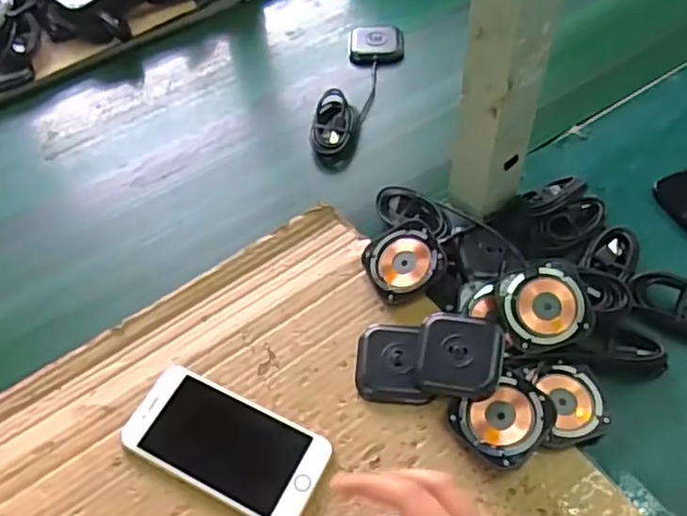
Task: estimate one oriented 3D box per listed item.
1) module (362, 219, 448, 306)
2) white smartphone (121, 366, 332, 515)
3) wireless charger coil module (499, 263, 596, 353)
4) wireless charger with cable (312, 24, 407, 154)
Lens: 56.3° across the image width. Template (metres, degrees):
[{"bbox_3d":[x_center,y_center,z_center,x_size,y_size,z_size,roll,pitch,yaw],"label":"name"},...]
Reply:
[{"bbox_3d":[0.048,0.002,0.503,0.058,0.011,0.060,-32,53,7],"label":"module"},{"bbox_3d":[-0.079,0.125,0.433,0.136,0.011,0.064,21,58,18],"label":"white smartphone"},{"bbox_3d":[0.144,0.035,0.457,0.060,0.008,0.060,-8,73,4],"label":"wireless charger coil module"},{"bbox_3d":[0.016,-0.181,0.666,0.058,0.023,0.202,11,55,11],"label":"wireless charger with cable"}]

